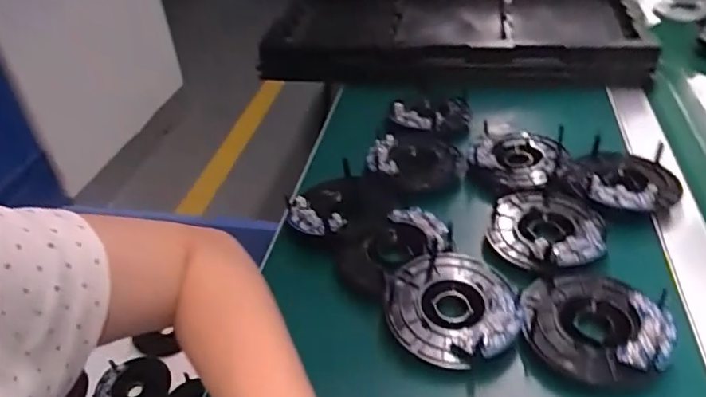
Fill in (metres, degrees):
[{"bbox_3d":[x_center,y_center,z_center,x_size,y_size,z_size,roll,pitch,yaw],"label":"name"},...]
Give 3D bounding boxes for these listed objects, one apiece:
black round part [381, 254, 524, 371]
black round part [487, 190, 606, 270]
[{"bbox_3d":[0.076,0.081,0.427,0.097,0.011,0.101,-4,37,3],"label":"black round part"},{"bbox_3d":[0.171,0.019,0.490,0.094,0.018,0.106,7,39,16],"label":"black round part"}]

